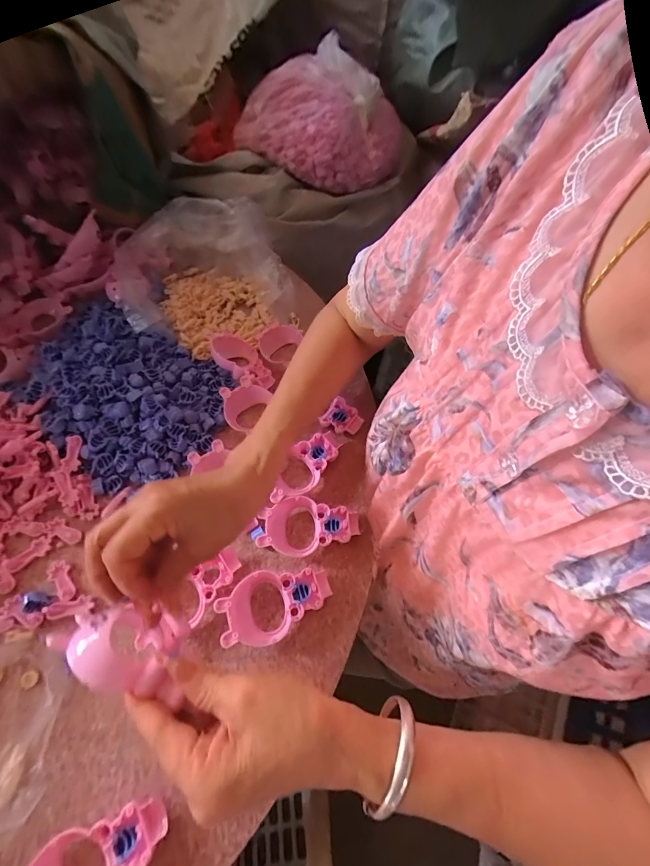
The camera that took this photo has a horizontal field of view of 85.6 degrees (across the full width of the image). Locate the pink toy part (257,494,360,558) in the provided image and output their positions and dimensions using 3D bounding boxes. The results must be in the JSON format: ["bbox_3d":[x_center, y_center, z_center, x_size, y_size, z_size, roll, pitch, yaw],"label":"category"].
[{"bbox_3d":[-0.017,0.097,0.367,0.101,0.027,0.057,-5,63,-6],"label":"pink toy part"}]

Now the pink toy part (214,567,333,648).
[{"bbox_3d":[-0.046,0.159,0.331,0.102,0.026,0.058,-17,65,-12],"label":"pink toy part"}]

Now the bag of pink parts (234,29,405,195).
[{"bbox_3d":[-0.016,-0.579,0.631,0.236,0.119,0.300,-39,71,-20],"label":"bag of pink parts"}]

